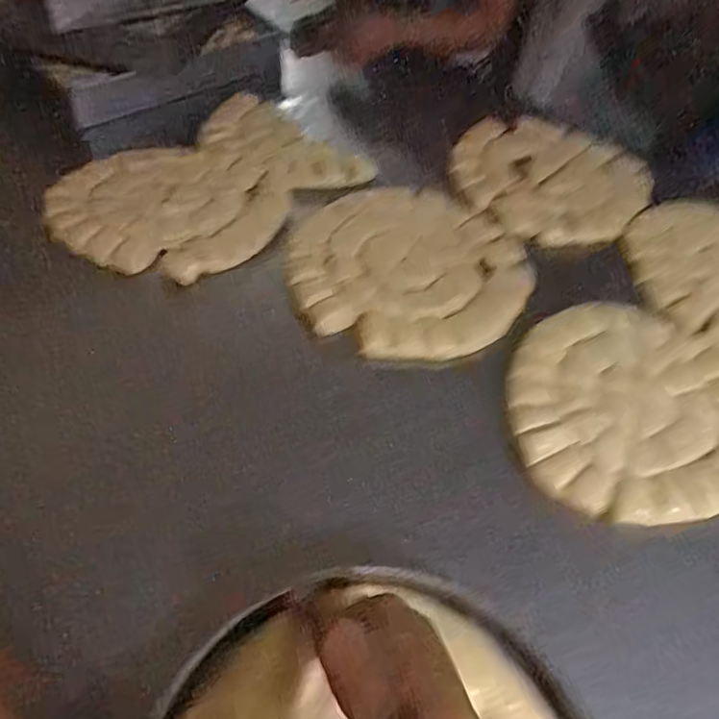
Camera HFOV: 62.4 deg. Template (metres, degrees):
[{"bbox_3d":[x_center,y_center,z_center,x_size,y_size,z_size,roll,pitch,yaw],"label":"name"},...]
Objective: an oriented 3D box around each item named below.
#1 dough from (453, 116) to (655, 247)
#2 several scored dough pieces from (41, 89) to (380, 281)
[{"bbox_3d":[0.278,-0.277,0.897,0.279,0.018,0.295,3,51,-4],"label":"dough"},{"bbox_3d":[-0.196,-0.241,0.793,0.244,0.021,0.396,37,57,22],"label":"several scored dough pieces"}]

